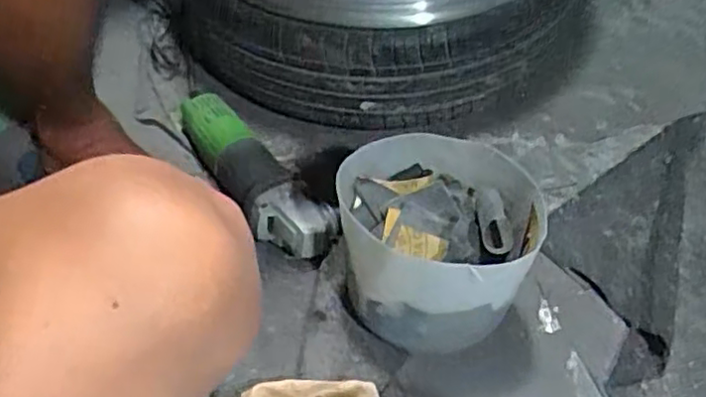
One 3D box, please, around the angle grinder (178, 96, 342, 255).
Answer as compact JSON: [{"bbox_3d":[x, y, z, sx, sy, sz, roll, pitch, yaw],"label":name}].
[{"bbox_3d":[-0.127,-0.031,0.755,0.081,0.073,0.280,-37,58,-24],"label":"angle grinder"}]

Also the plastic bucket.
[{"bbox_3d":[0.075,0.048,0.621,0.162,0.159,0.149,0,54,0],"label":"plastic bucket"}]

